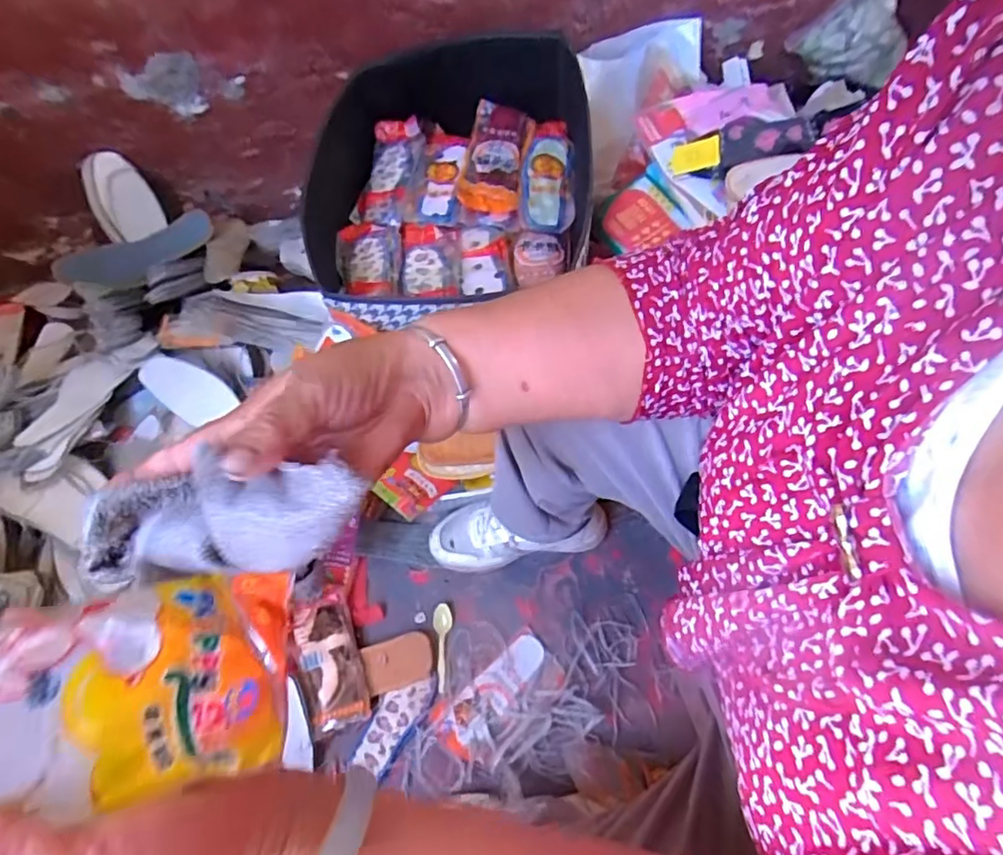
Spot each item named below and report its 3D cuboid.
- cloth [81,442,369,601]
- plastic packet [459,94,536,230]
[{"bbox_3d":[-0.118,0.040,0.261,0.132,0.039,0.051,-7,60,15],"label":"cloth"},{"bbox_3d":[-0.008,-0.373,0.840,0.083,0.024,0.210,7,61,5],"label":"plastic packet"}]

